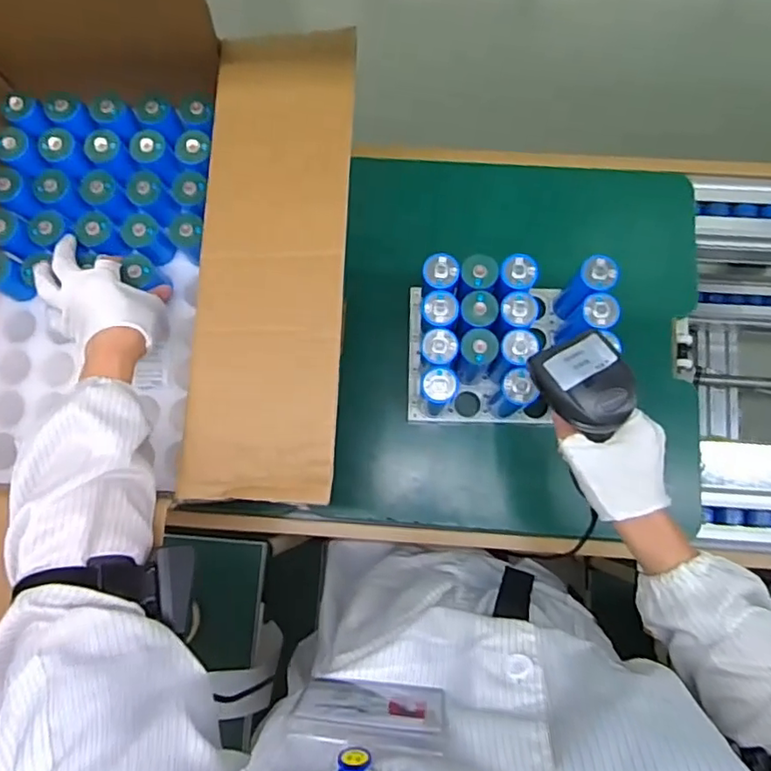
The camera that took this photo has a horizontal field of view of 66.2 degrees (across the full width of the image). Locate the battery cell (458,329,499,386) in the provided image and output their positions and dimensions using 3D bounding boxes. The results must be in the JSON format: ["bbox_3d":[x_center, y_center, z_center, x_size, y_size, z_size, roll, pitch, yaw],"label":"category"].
[{"bbox_3d":[0.103,-0.029,0.690,0.041,0.126,0.041,0,80,1],"label":"battery cell"}]

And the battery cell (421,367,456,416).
[{"bbox_3d":[0.059,0.009,0.684,0.038,0.138,0.035,0,80,1],"label":"battery cell"}]

